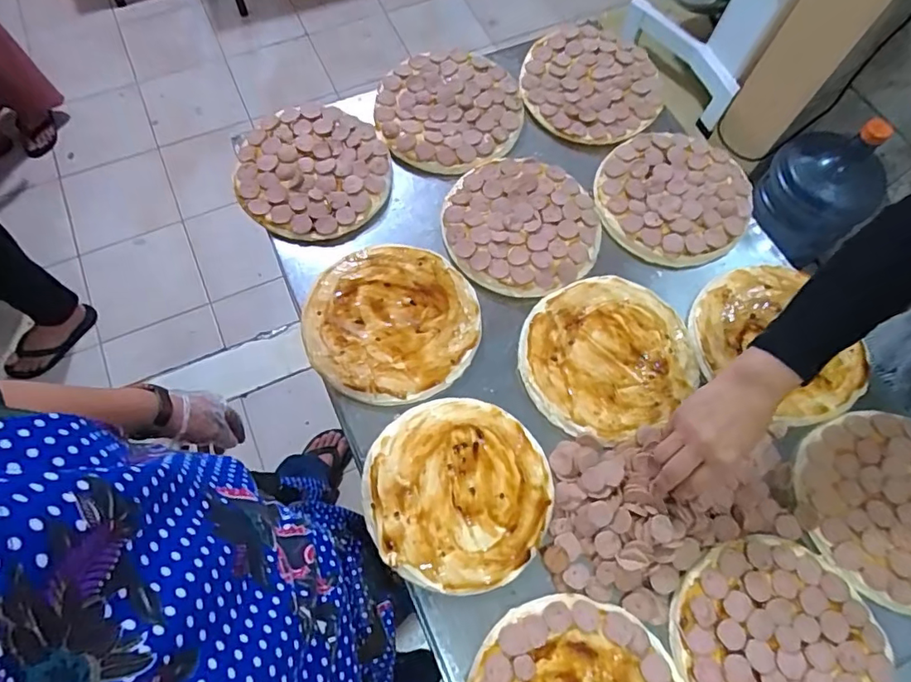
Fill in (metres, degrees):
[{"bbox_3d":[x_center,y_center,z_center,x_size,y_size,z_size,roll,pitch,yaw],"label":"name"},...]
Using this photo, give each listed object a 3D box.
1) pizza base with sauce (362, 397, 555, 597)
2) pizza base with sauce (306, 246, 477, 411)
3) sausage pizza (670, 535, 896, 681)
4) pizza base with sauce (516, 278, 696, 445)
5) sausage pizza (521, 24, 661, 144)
[{"bbox_3d":[0.003,0.155,0.545,0.189,0.008,0.191,4,68,0],"label":"pizza base with sauce"},{"bbox_3d":[-0.075,-0.026,0.613,0.193,0.008,0.199,1,68,-2],"label":"pizza base with sauce"},{"bbox_3d":[0.311,0.294,0.493,0.191,0.012,0.188,1,68,-2],"label":"sausage pizza"},{"bbox_3d":[0.183,0.013,0.619,0.186,0.013,0.208,43,73,14],"label":"pizza base with sauce"},{"bbox_3d":[0.203,-0.384,0.775,0.202,0.025,0.199,1,68,-2],"label":"sausage pizza"}]

